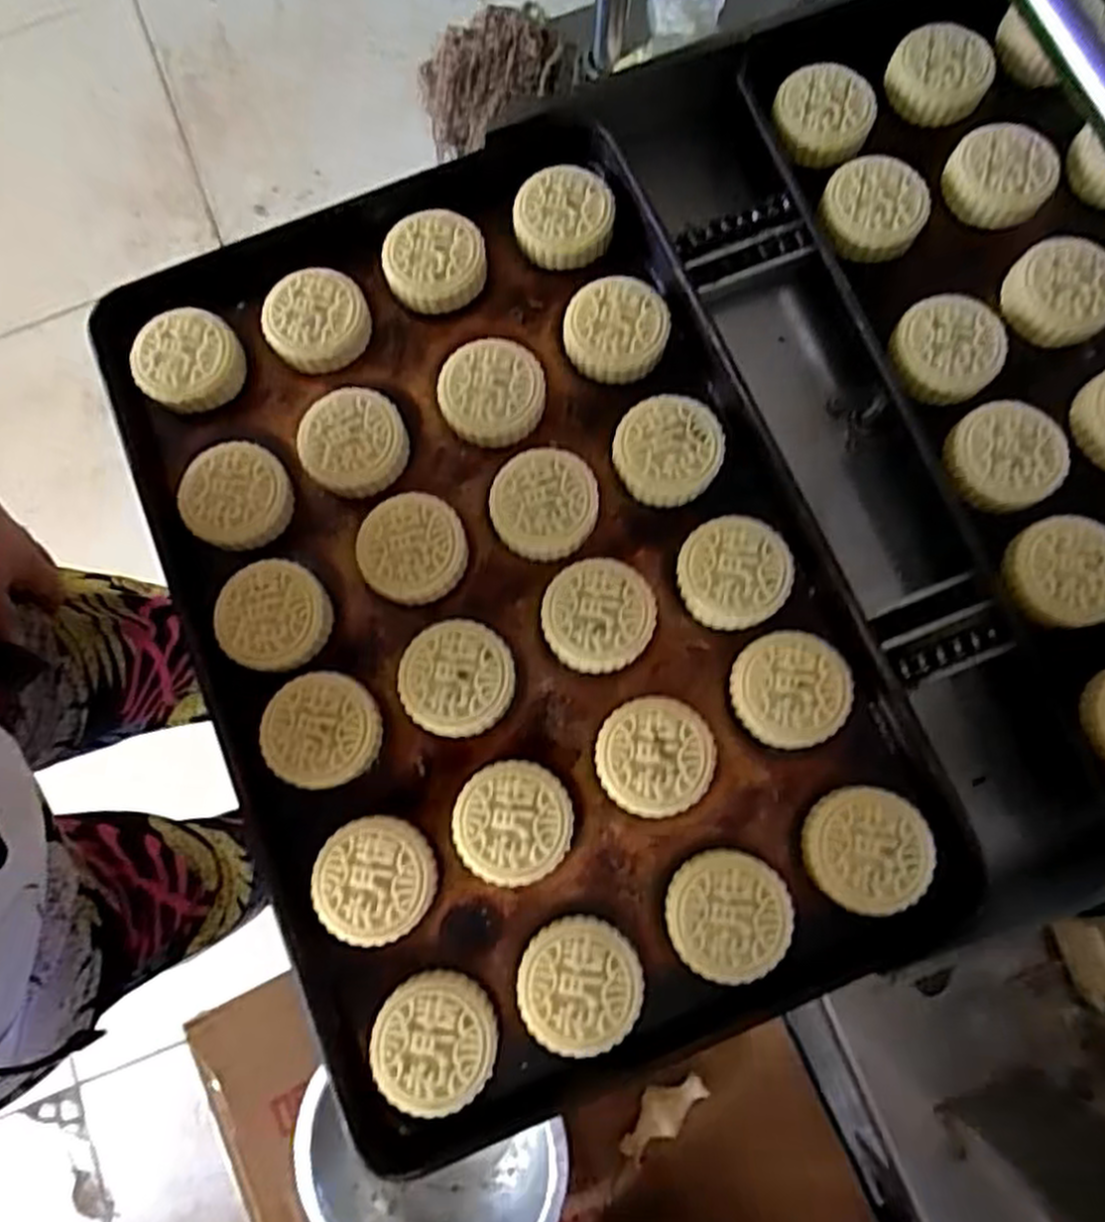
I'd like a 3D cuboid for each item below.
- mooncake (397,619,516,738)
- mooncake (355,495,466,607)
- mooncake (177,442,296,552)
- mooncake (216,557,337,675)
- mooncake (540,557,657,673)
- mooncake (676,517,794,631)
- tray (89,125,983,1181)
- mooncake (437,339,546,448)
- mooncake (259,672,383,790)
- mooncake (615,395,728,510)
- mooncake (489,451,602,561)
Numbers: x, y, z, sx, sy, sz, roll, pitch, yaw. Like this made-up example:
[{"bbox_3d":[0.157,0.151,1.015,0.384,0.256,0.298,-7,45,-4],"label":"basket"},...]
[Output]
[{"bbox_3d":[-0.060,0.044,0.495,0.071,0.029,0.069,0,80,2],"label":"mooncake"},{"bbox_3d":[-0.092,-0.040,0.513,0.069,0.027,0.069,-7,79,1],"label":"mooncake"},{"bbox_3d":[-0.211,-0.077,0.521,0.069,0.021,0.069,0,80,2],"label":"mooncake"},{"bbox_3d":[-0.179,0.004,0.502,0.068,0.024,0.069,0,80,2],"label":"mooncake"},{"bbox_3d":[0.029,0.003,0.500,0.068,0.028,0.070,0,80,2],"label":"mooncake"},{"bbox_3d":[0.118,-0.025,0.504,0.068,0.029,0.070,0,80,2],"label":"mooncake"},{"bbox_3d":[-0.033,-0.012,0.506,0.392,0.045,0.582,-23,80,-2],"label":"tray"},{"bbox_3d":[-0.042,-0.149,0.532,0.070,0.027,0.067,5,80,3],"label":"mooncake"},{"bbox_3d":[-0.144,0.076,0.489,0.069,0.030,0.068,0,80,2],"label":"mooncake"},{"bbox_3d":[0.078,-0.107,0.520,0.072,0.027,0.067,0,80,2],"label":"mooncake"},{"bbox_3d":[-0.006,-0.070,0.514,0.068,0.025,0.069,4,80,3],"label":"mooncake"}]

